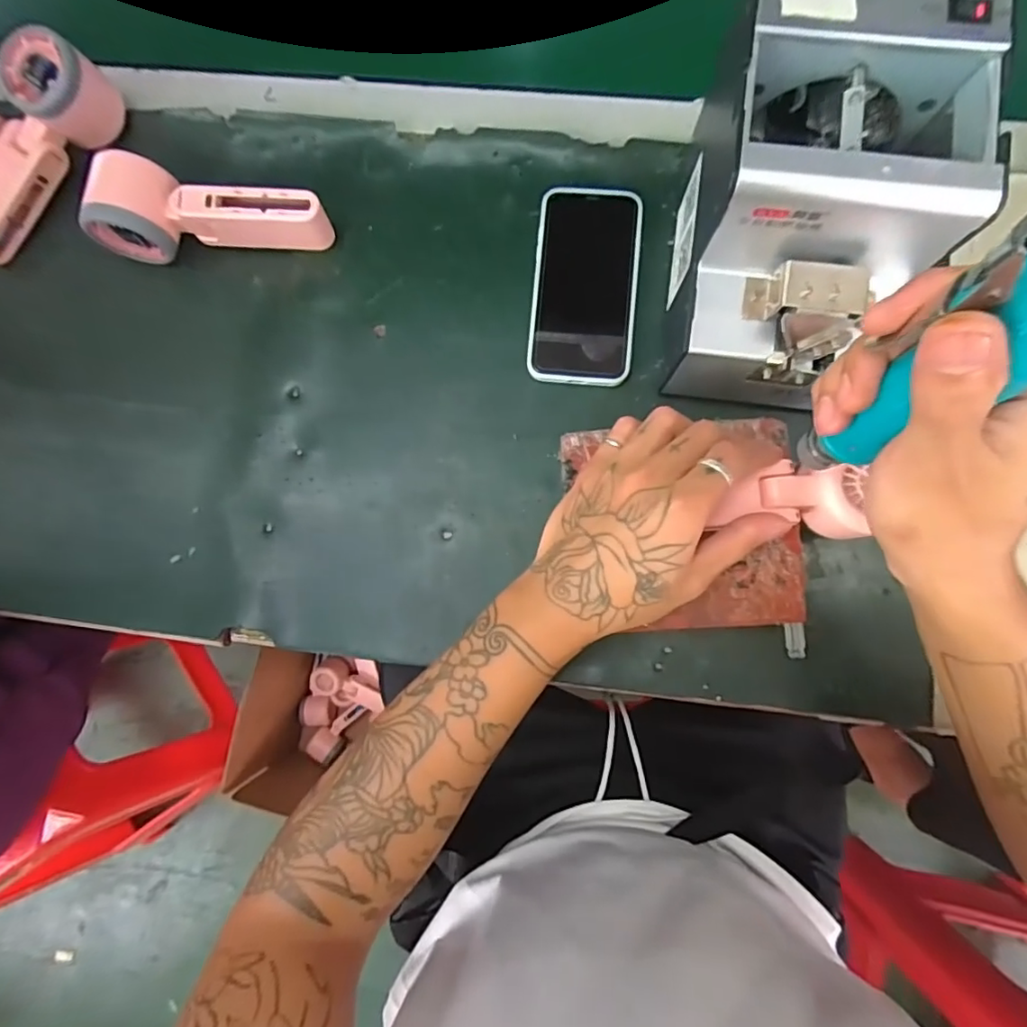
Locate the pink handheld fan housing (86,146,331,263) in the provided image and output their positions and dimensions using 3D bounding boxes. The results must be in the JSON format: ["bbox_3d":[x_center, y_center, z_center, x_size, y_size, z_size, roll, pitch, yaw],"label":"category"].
[{"bbox_3d":[-0.221,-0.216,0.406,0.164,0.054,0.054,6,83,4],"label":"pink handheld fan housing"}]

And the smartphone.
[{"bbox_3d":[0.053,-0.167,0.408,0.075,0.009,0.147,5,83,4],"label":"smartphone"}]

